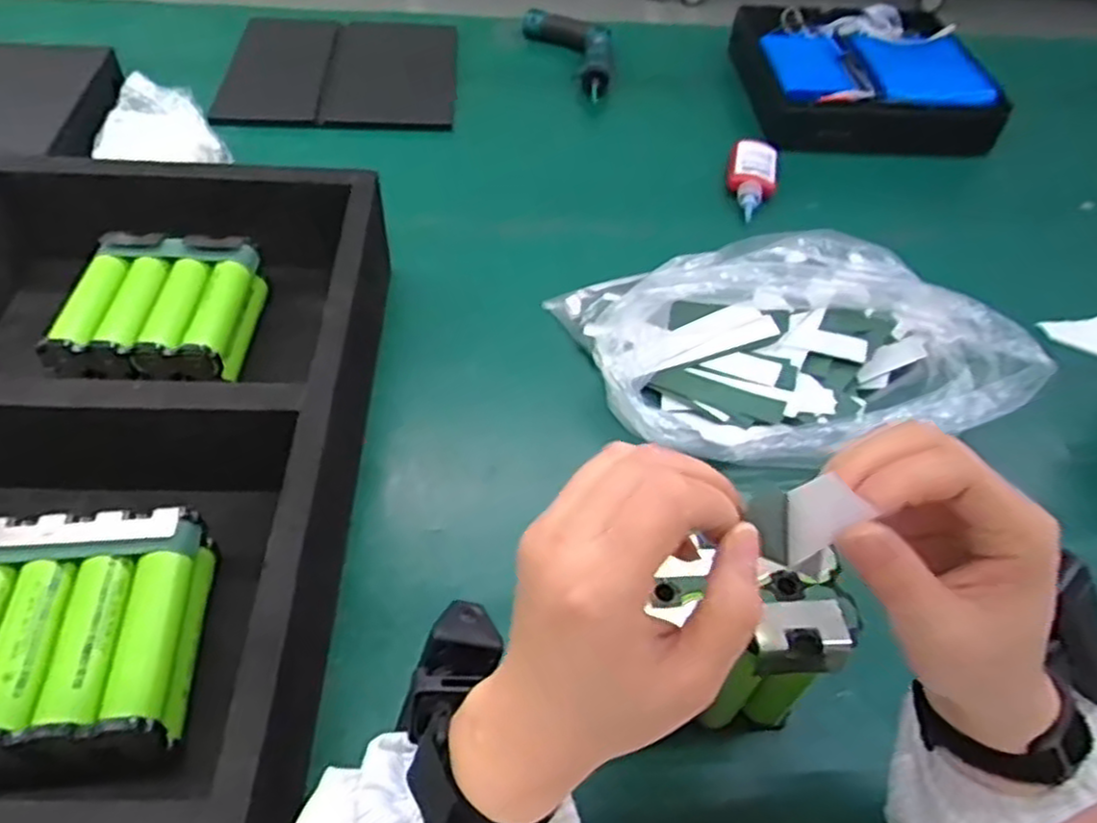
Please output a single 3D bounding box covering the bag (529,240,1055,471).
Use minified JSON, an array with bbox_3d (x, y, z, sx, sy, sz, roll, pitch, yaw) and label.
[{"bbox_3d":[0.217,-0.078,0.711,0.364,0.081,0.281,-11,52,-13],"label":"bag"}]

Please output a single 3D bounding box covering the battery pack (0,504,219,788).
[{"bbox_3d":[-0.292,0.141,0.464,0.143,0.059,0.151,-2,51,-6],"label":"battery pack"}]

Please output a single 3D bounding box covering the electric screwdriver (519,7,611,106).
[{"bbox_3d":[0.052,-0.531,1.104,0.102,0.041,0.231,-19,54,-18],"label":"electric screwdriver"}]

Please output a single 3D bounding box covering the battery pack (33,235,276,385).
[{"bbox_3d":[-0.332,-0.085,0.647,0.139,0.056,0.143,3,50,-2],"label":"battery pack"}]

